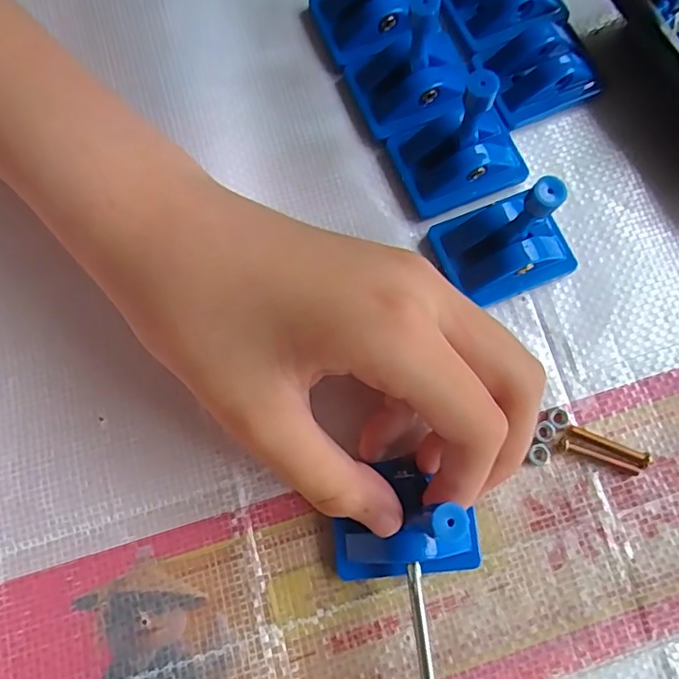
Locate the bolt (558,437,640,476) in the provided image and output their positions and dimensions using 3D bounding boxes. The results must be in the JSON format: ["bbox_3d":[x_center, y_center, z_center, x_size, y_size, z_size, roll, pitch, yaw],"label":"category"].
[{"bbox_3d":[0.085,0.039,0.184,0.027,0.004,0.004,20,75,4],"label":"bolt"}]

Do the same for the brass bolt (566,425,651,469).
[{"bbox_3d":[0.089,0.035,0.186,0.026,0.004,0.005,25,76,5],"label":"brass bolt"}]

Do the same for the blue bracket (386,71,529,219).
[{"bbox_3d":[0.045,-0.070,0.190,0.045,0.040,0.031,-17,76,-6],"label":"blue bracket"}]

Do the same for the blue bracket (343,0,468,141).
[{"bbox_3d":[0.028,-0.100,0.198,0.042,0.042,0.037,-20,76,-6],"label":"blue bracket"}]

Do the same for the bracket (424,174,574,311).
[{"bbox_3d":[0.058,-0.036,0.183,0.042,0.044,0.032,-20,76,-7],"label":"bracket"}]

